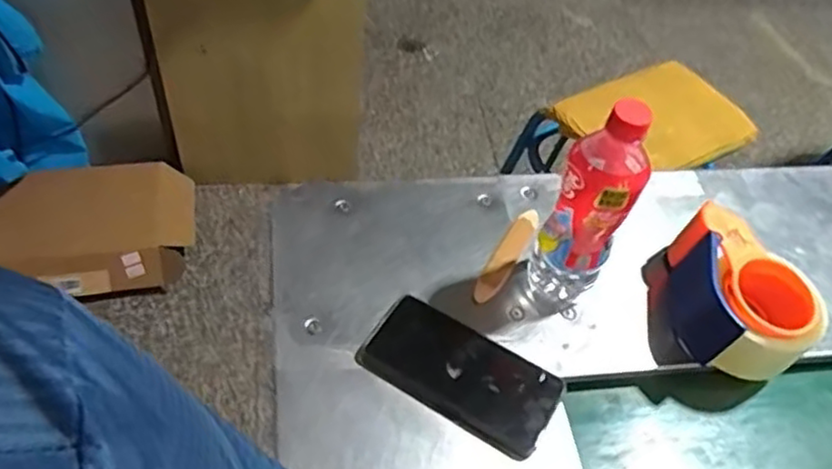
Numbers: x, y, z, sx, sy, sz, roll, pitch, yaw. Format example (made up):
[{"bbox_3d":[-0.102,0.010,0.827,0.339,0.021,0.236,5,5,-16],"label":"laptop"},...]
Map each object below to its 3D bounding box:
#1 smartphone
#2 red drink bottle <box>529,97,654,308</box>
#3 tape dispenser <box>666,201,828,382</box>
[{"bbox_3d":[0.039,0.118,0.587,0.165,0.011,0.081,27,55,15],"label":"smartphone"},{"bbox_3d":[0.150,-0.026,0.588,0.062,0.218,0.077,23,54,11],"label":"red drink bottle"},{"bbox_3d":[0.300,0.054,0.635,0.104,0.076,0.145,-1,53,-7],"label":"tape dispenser"}]

